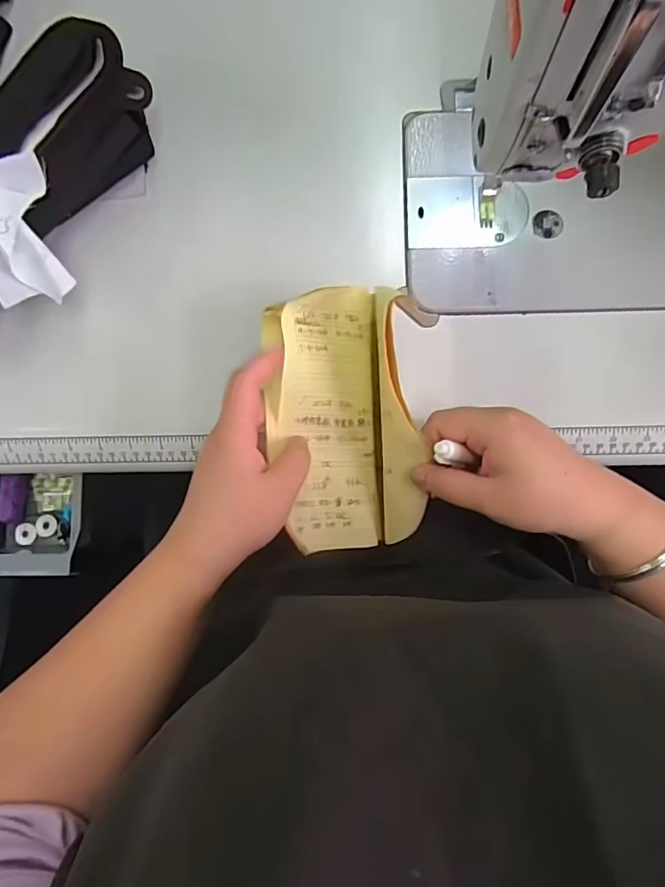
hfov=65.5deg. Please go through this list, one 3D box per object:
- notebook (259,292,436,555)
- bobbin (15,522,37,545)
[{"bbox_3d":[0.008,-0.014,0.362,0.097,0.067,0.181,-9,99,4],"label":"notebook"},{"bbox_3d":[-0.288,0.085,0.486,0.018,0.007,0.020,-16,80,0],"label":"bobbin"}]

